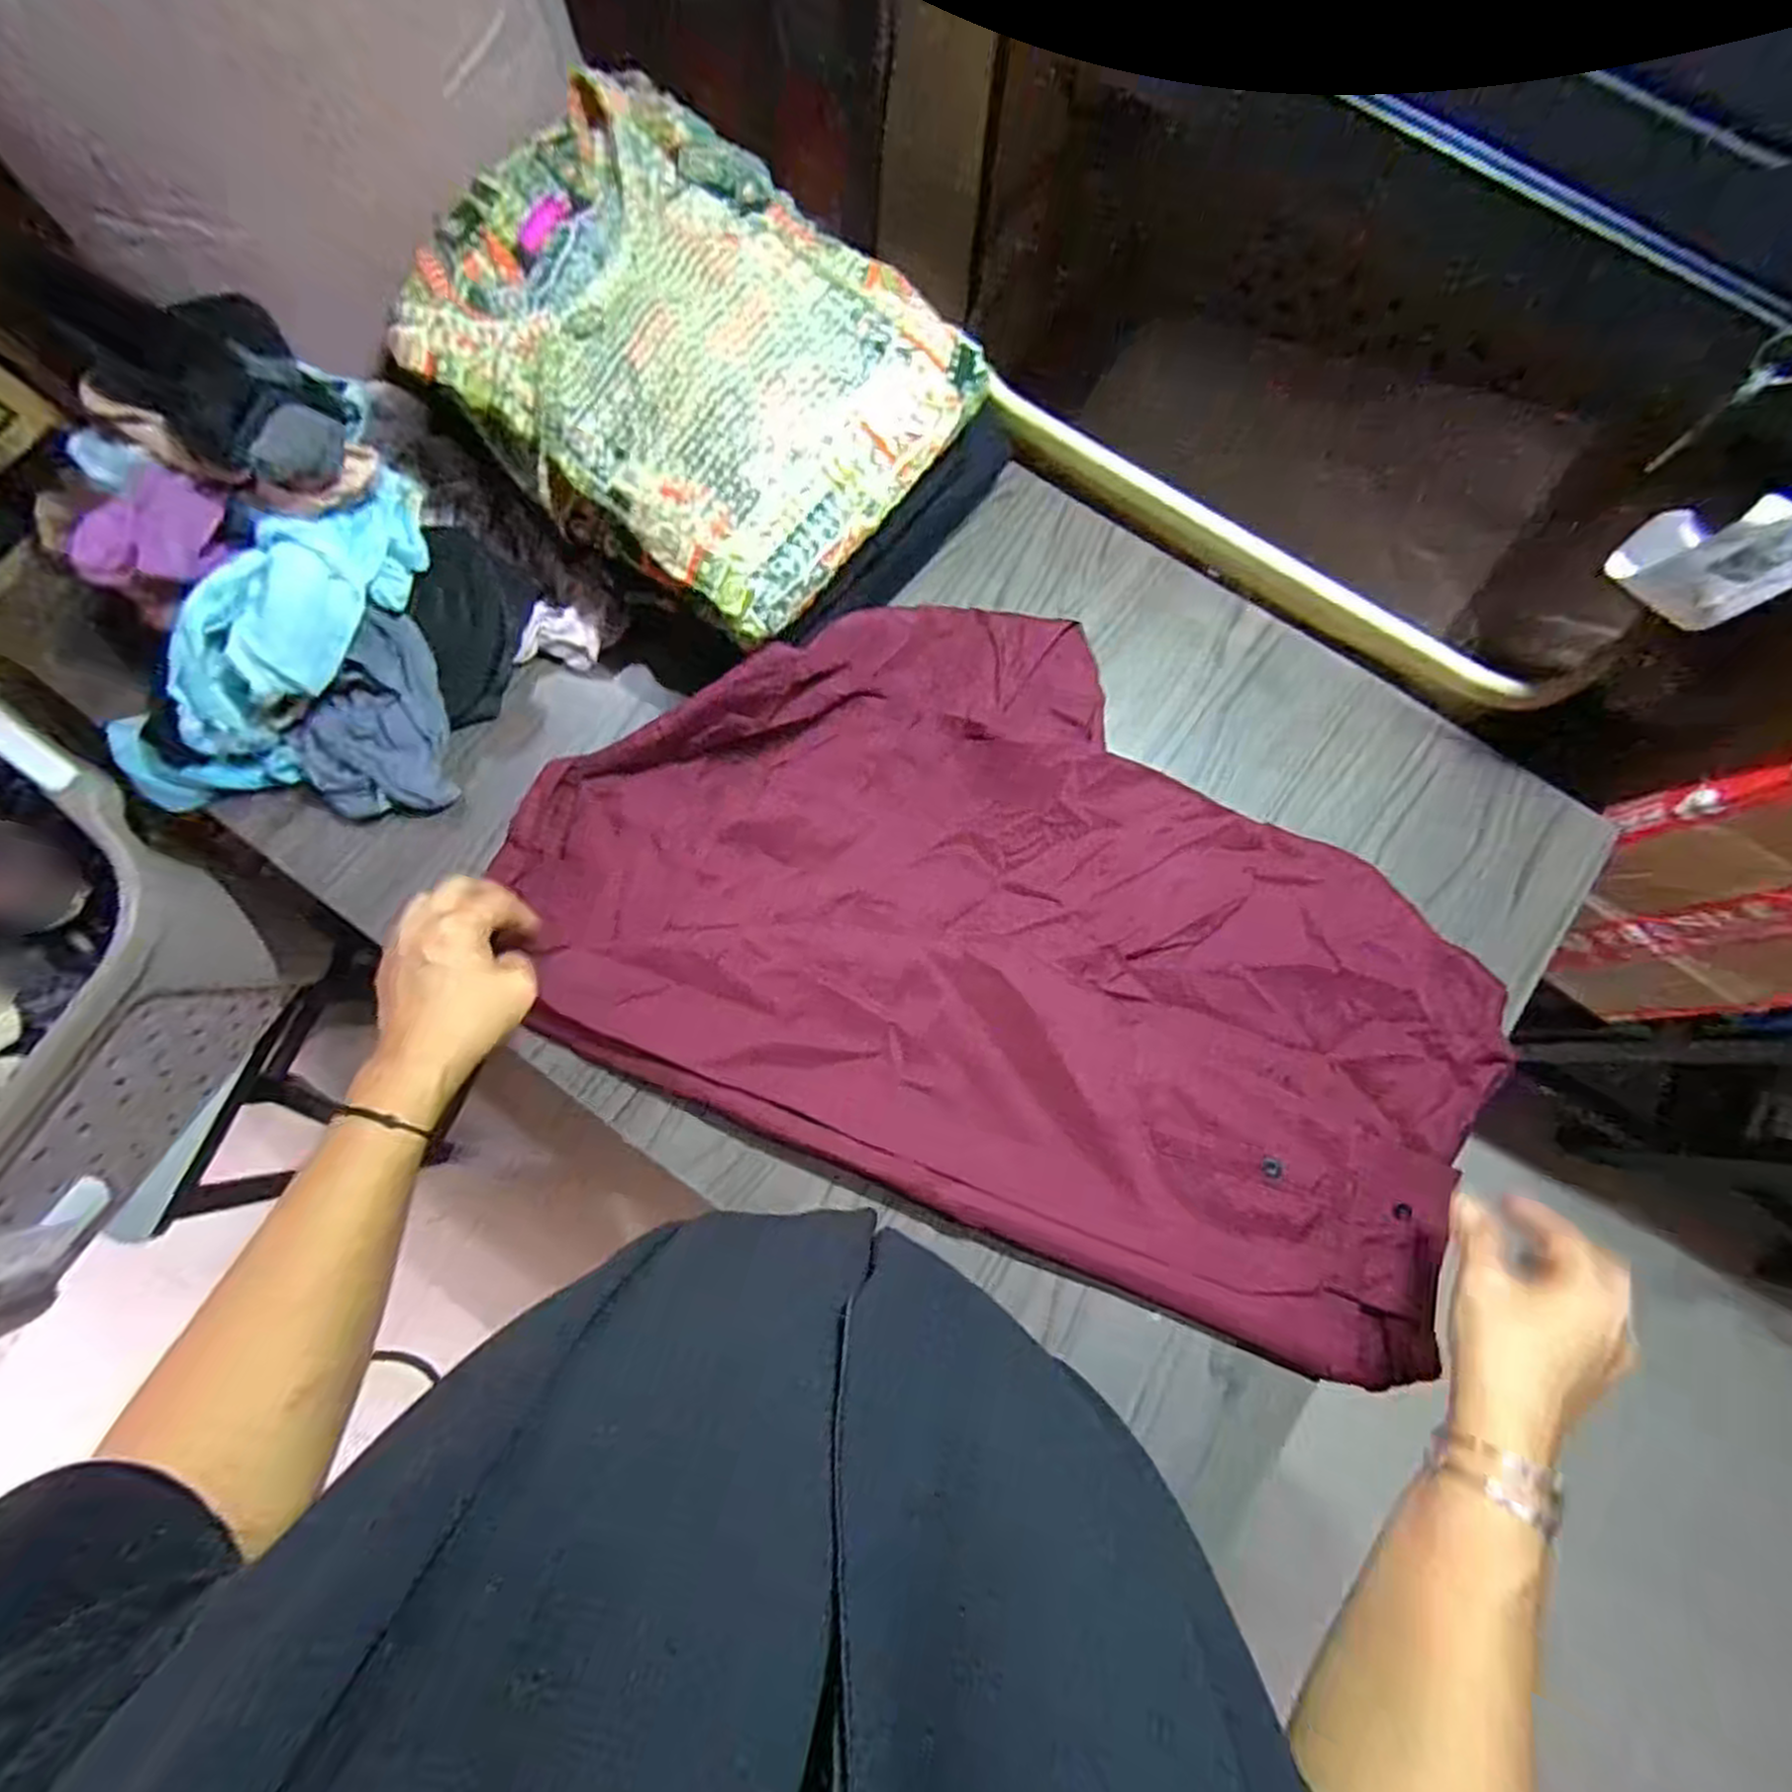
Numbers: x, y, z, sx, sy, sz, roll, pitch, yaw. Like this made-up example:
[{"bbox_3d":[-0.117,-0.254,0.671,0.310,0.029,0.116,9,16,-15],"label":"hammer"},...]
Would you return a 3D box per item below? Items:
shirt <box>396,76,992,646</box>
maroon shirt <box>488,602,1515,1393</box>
[{"bbox_3d":[-0.127,-0.331,0.472,0.293,0.078,0.235,41,81,7],"label":"shirt"},{"bbox_3d":[0.081,0.018,0.522,0.650,0.071,0.390,24,76,5],"label":"maroon shirt"}]

